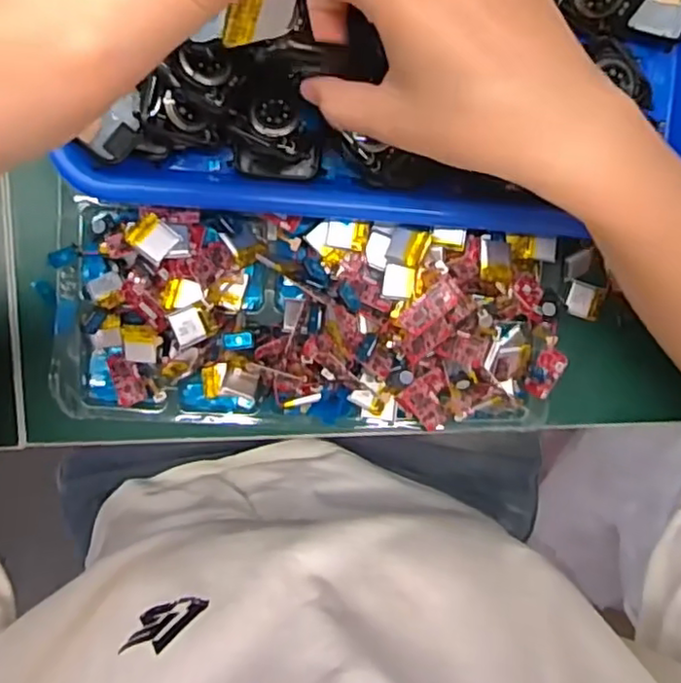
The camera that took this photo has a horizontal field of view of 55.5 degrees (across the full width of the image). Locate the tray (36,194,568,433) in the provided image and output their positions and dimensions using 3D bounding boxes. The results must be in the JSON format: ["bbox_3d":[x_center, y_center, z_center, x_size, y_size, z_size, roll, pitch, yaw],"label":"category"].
[{"bbox_3d":[-0.015,-0.006,0.331,0.265,0.041,0.111,4,94,-5],"label":"tray"}]

